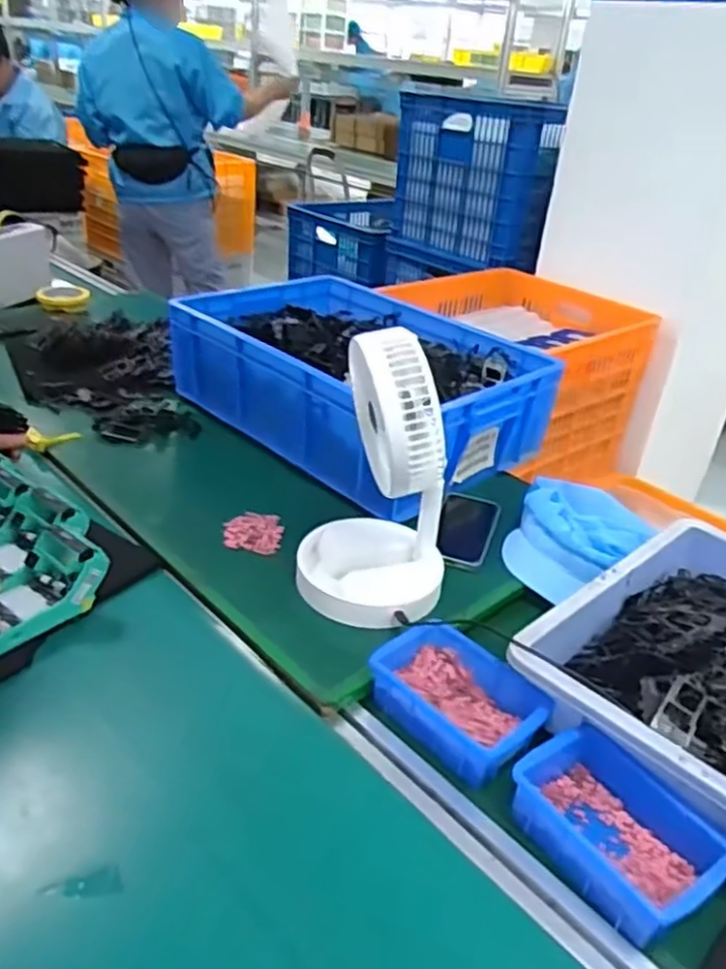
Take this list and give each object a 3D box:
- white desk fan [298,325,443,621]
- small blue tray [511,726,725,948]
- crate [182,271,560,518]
[{"bbox_3d":[0.020,-0.015,0.763,0.159,0.279,0.148,6,30,-1],"label":"white desk fan"},{"bbox_3d":[0.198,0.268,0.584,0.104,0.047,0.156,-18,38,-35],"label":"small blue tray"},{"bbox_3d":[-0.013,-0.161,1.085,0.360,0.127,0.485,-22,41,-39],"label":"crate"}]

